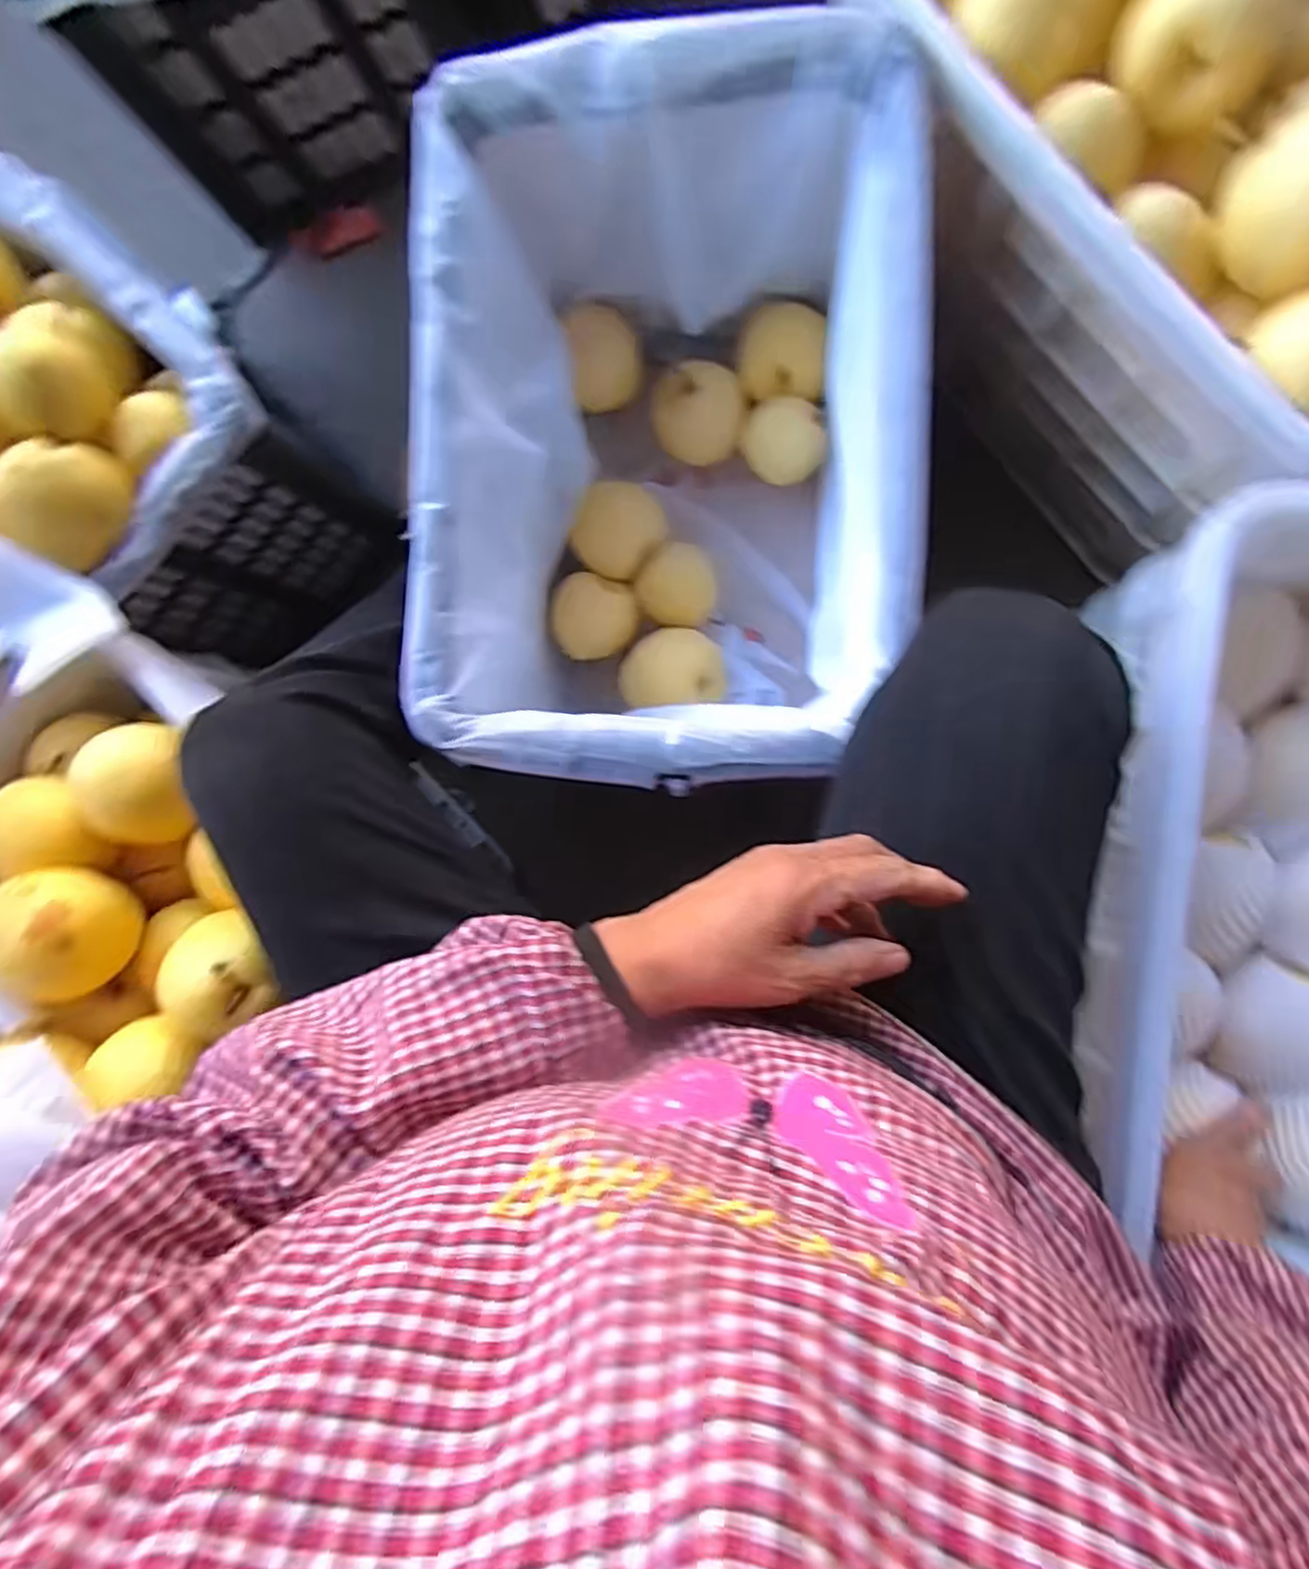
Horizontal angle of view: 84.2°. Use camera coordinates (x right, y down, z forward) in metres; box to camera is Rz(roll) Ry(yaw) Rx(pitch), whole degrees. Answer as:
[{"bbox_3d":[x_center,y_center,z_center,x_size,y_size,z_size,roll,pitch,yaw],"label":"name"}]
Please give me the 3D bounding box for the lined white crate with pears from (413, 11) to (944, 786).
[{"bbox_3d":[0.019,-0.257,0.623,0.359,0.274,0.499,3,90,9],"label":"lined white crate with pears"}]

